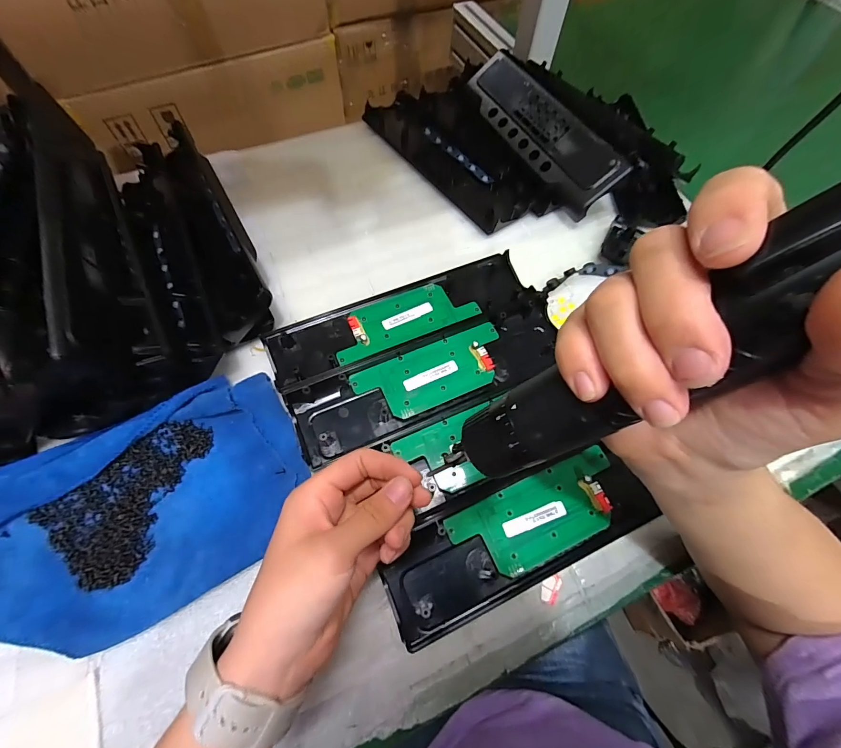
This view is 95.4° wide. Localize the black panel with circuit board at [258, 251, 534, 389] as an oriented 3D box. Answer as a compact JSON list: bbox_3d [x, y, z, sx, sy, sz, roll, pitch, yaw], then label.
[{"bbox_3d":[-0.017,-0.055,0.352,0.241,0.014,0.070,-20,69,-12],"label":"black panel with circuit board"}]

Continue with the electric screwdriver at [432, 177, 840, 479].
[{"bbox_3d":[0.085,-0.009,0.127,0.034,0.198,0.036,2,60,-43],"label":"electric screwdriver"}]

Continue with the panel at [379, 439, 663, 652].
[{"bbox_3d":[0.071,0.118,0.278,0.195,0.021,0.069,-21,69,-12],"label":"panel"}]

